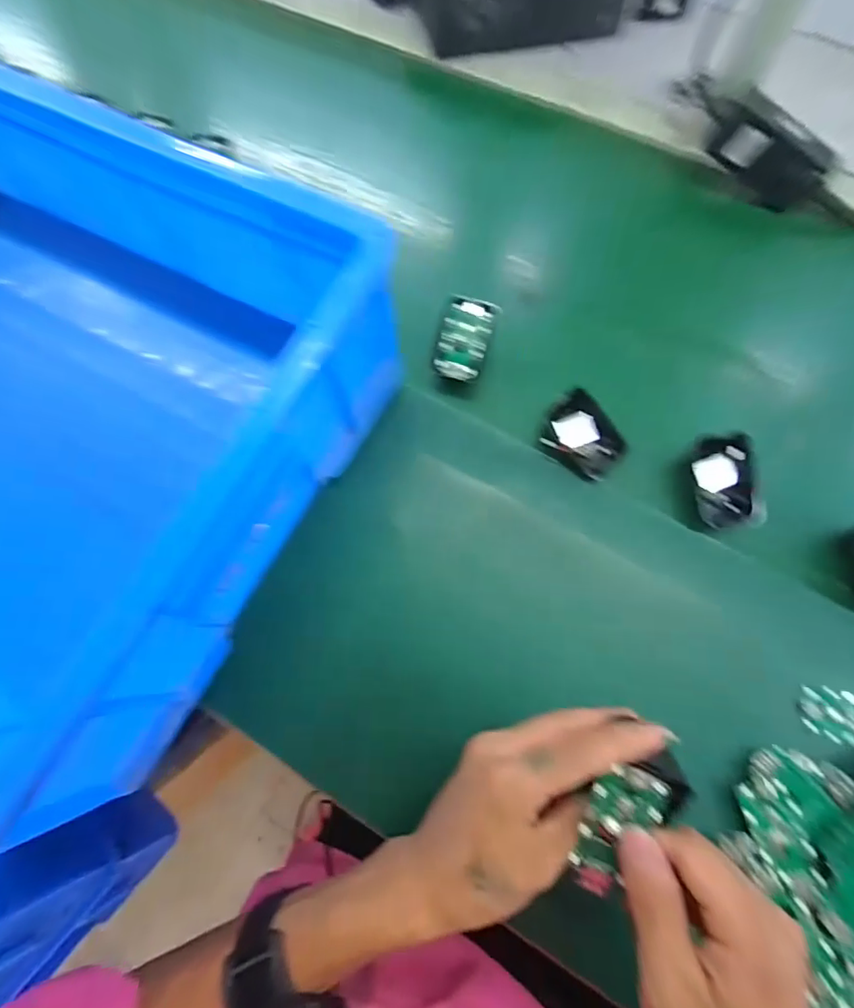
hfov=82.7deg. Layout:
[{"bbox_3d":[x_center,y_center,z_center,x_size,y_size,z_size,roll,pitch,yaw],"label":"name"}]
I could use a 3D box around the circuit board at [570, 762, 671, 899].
[{"bbox_3d":[0.092,0.161,0.239,0.032,0.007,0.064,28,93,10],"label":"circuit board"}]

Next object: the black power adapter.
[{"bbox_3d":[0.332,-0.340,0.468,0.115,0.064,0.036,32,70,-9],"label":"black power adapter"}]

